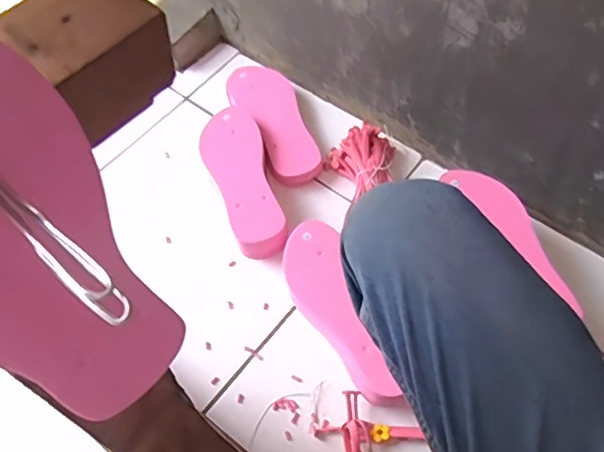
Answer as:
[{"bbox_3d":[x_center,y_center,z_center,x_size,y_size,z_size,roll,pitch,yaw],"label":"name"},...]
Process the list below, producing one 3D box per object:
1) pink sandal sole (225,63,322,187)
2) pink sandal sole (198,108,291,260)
[{"bbox_3d":[-0.045,-0.171,0.931,0.100,0.046,0.241,-21,59,-11],"label":"pink sandal sole"},{"bbox_3d":[-0.090,-0.063,0.869,0.090,0.065,0.252,-15,58,-7],"label":"pink sandal sole"}]

